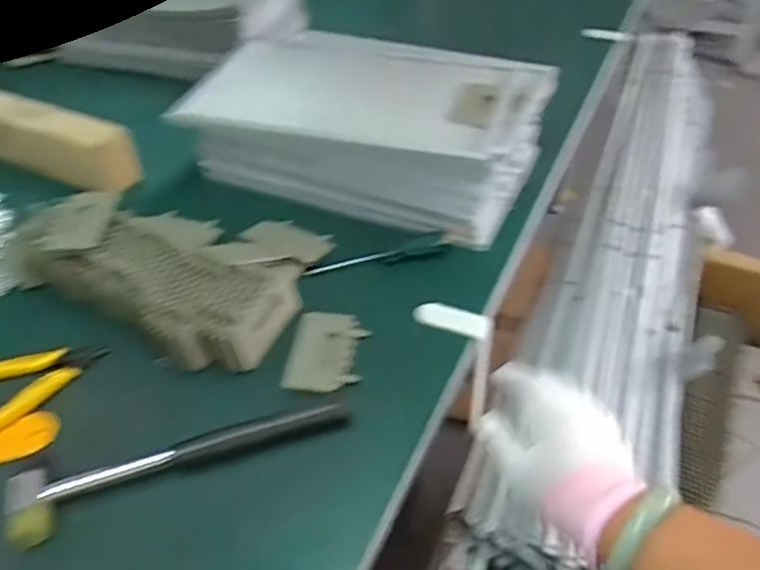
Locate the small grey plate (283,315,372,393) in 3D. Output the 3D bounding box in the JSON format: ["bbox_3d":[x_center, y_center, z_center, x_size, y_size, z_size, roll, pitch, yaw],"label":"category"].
[{"bbox_3d":[-0.044,0.057,0.537,0.058,0.012,0.083,5,42,7],"label":"small grey plate"}]

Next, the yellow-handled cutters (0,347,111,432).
[{"bbox_3d":[-0.292,0.074,0.527,0.117,0.009,0.090,-32,50,-30],"label":"yellow-handled cutters"}]

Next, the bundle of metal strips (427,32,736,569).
[{"bbox_3d":[0.339,-0.047,0.861,0.194,0.117,1.017,16,47,18],"label":"bundle of metal strips"}]

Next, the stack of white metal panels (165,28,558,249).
[{"bbox_3d":[-0.010,-0.187,0.735,0.356,0.098,0.238,16,45,18],"label":"stack of white metal panels"}]

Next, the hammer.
[{"bbox_3d":[-0.141,0.118,0.468,0.236,0.021,0.051,-18,45,-18],"label":"hammer"}]

